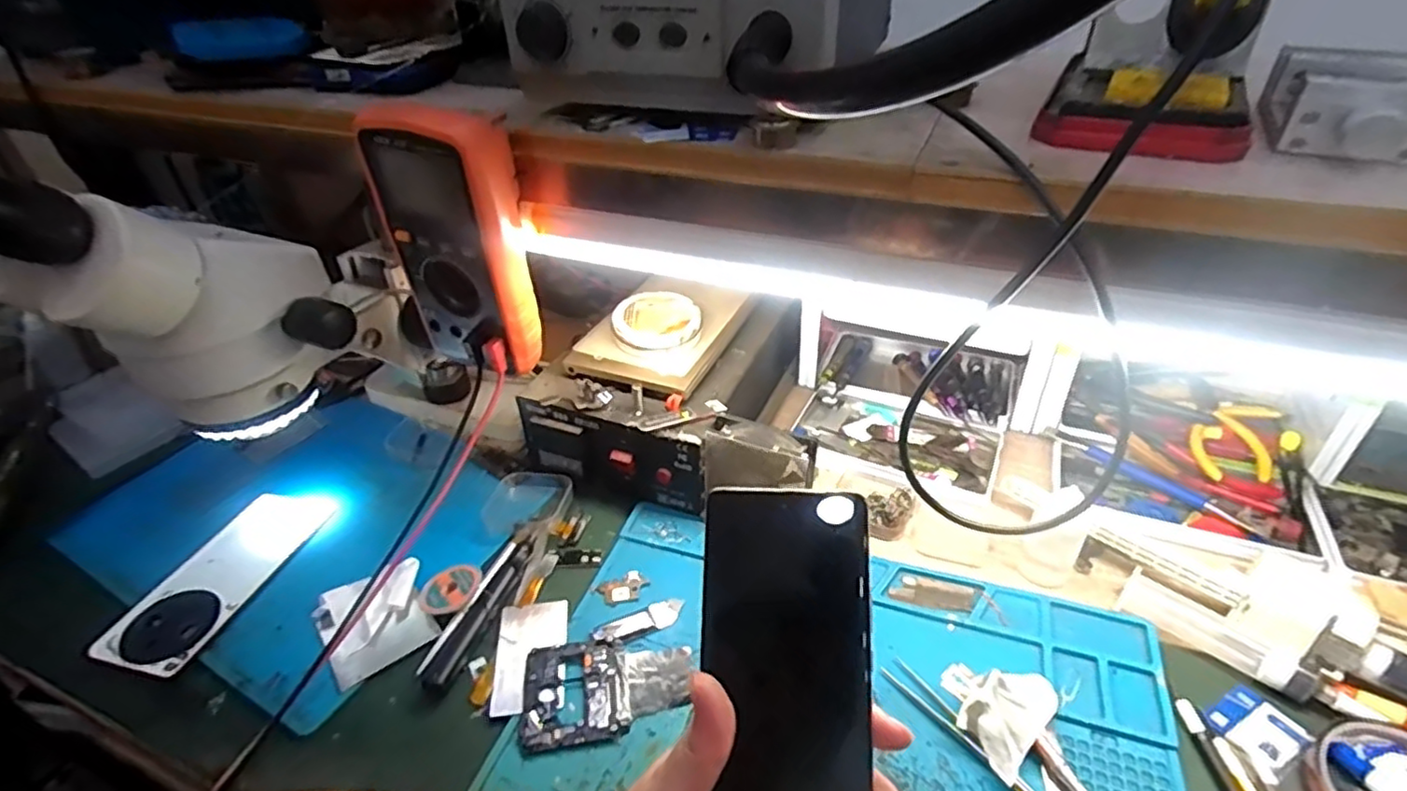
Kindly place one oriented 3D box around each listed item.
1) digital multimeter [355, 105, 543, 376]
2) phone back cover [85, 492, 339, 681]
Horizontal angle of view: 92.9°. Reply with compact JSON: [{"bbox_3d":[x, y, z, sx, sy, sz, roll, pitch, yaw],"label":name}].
[{"bbox_3d":[-0.159,-0.097,0.441,0.092,0.169,0.050,15,40,23],"label":"digital multimeter"},{"bbox_3d":[-0.365,0.136,0.513,0.078,0.011,0.162,7,37,12],"label":"phone back cover"}]

